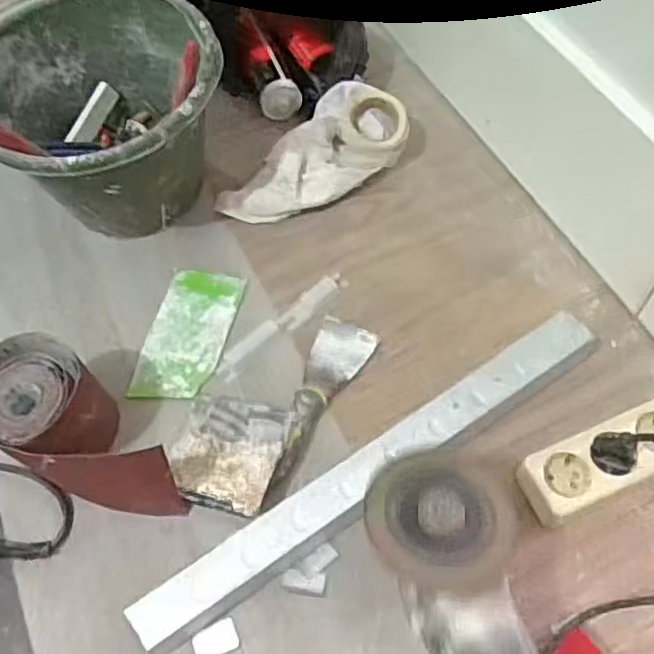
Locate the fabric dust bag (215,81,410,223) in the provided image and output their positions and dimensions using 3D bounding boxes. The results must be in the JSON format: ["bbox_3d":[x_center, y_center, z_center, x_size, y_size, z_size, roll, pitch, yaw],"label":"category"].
[{"bbox_3d":[-0.018,-0.188,0.770,0.218,0.062,0.105,-31,63,-13],"label":"fabric dust bag"}]

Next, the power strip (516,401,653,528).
[{"bbox_3d":[0.242,0.111,0.584,0.158,0.045,0.058,-23,62,-9],"label":"power strip"}]

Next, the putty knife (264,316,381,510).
[{"bbox_3d":[-0.012,0.073,0.639,0.056,0.022,0.192,19,64,14],"label":"putty knife"}]

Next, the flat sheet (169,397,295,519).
[{"bbox_3d":[-0.090,0.111,0.620,0.104,0.004,0.101,7,56,24],"label":"flat sheet"}]

